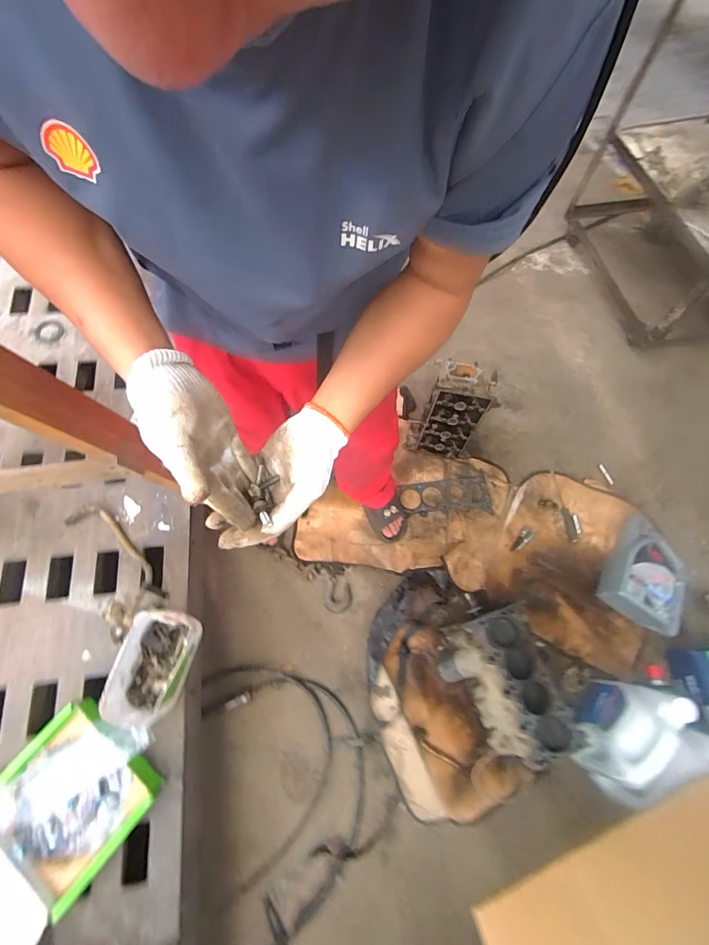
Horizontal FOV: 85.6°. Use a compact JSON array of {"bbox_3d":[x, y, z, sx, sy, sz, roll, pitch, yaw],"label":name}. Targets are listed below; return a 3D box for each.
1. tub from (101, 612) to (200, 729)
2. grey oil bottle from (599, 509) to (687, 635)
[{"bbox_3d":[-0.427,0.412,0.812,0.121,0.111,0.222,17,67,4],"label":"tub"},{"bbox_3d":[0.868,0.293,1.124,0.207,0.103,0.303,37,70,12],"label":"grey oil bottle"}]

